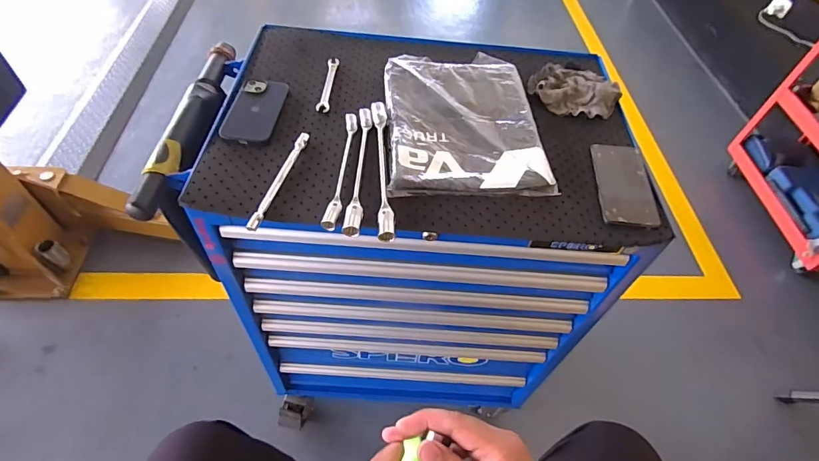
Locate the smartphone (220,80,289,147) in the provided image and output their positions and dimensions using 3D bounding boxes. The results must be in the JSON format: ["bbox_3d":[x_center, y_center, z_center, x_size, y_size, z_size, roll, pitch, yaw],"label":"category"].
[{"bbox_3d":[-0.241,-0.193,0.697,0.075,0.013,0.149,8,52,2],"label":"smartphone"}]

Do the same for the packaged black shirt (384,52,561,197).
[{"bbox_3d":[0.083,-0.186,0.718,0.235,0.020,0.327,-1,53,-6],"label":"packaged black shirt"}]

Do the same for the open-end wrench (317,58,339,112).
[{"bbox_3d":[-0.140,-0.254,0.762,0.021,0.009,0.146,3,52,-2],"label":"open-end wrench"}]

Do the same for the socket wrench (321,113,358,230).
[{"bbox_3d":[-0.096,-0.094,0.636,0.022,0.012,0.223,6,52,-1],"label":"socket wrench"}]

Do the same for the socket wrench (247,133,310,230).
[{"bbox_3d":[-0.180,-0.075,0.620,0.013,0.010,0.186,13,53,5],"label":"socket wrench"}]

